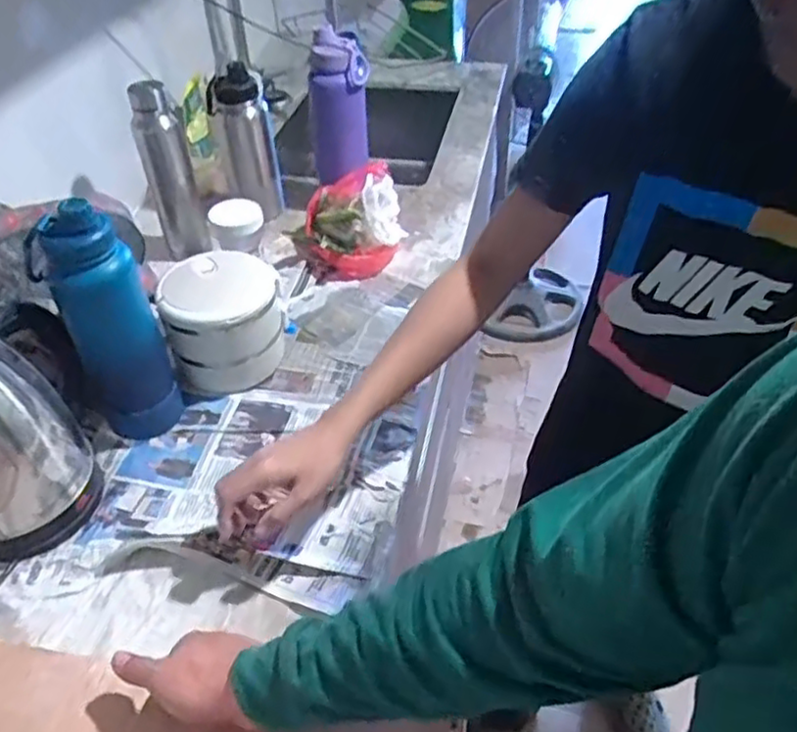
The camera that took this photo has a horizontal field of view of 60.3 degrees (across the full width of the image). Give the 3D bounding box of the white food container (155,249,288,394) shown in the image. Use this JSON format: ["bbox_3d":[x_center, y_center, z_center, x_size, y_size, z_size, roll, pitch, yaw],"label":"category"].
[{"bbox_3d":[-0.223,-0.058,0.899,0.150,0.135,0.124,-14,45,-13],"label":"white food container"}]

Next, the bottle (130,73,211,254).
[{"bbox_3d":[-0.359,-0.302,1.081,0.075,0.274,0.062,-18,45,-16],"label":"bottle"}]

